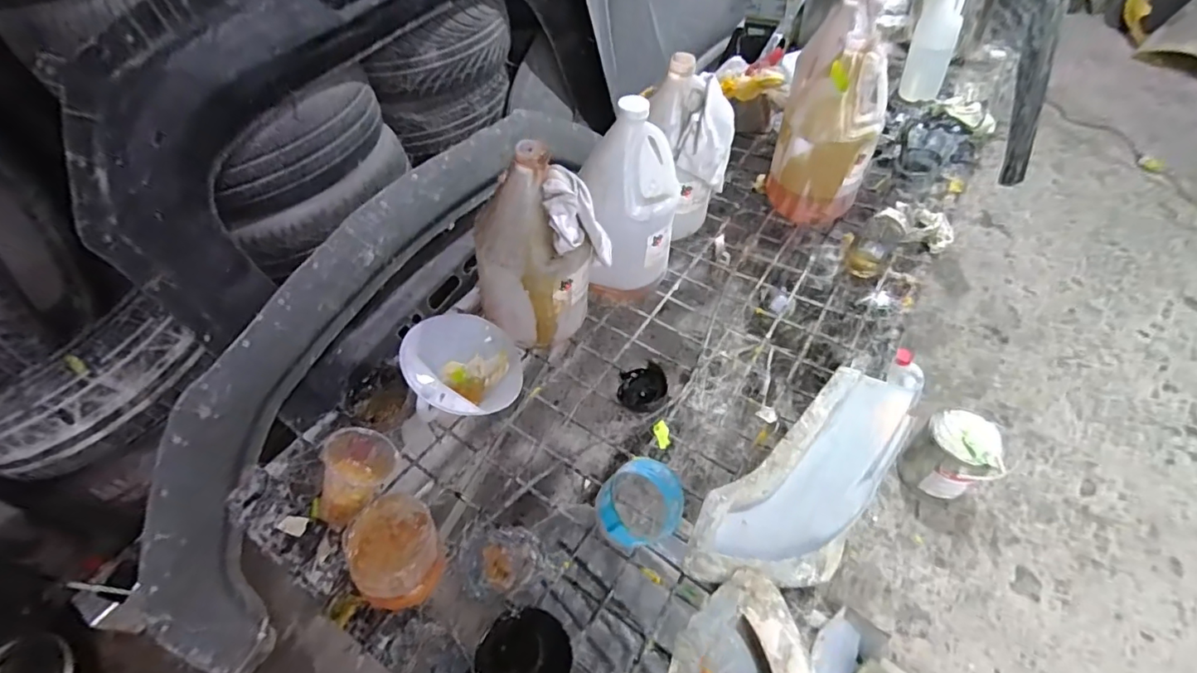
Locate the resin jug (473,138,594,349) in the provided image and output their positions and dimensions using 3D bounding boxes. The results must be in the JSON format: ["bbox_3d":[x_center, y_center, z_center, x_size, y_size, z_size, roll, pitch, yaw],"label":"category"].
[{"bbox_3d":[-0.092,-0.101,0.692,0.139,0.261,0.116,-31,56,-18],"label":"resin jug"}]

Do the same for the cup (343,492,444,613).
[{"bbox_3d":[-0.206,0.219,0.536,0.087,0.067,0.097,-12,52,-5],"label":"cup"}]

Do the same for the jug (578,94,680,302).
[{"bbox_3d":[0.043,-0.166,0.757,0.127,0.281,0.141,10,54,12],"label":"jug"}]

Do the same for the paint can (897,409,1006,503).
[{"bbox_3d":[0.883,0.315,1.319,0.178,0.235,0.138,31,61,25],"label":"paint can"}]

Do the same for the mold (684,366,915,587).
[{"bbox_3d":[0.255,0.177,0.630,0.142,0.058,0.359,37,63,28],"label":"mold"}]

